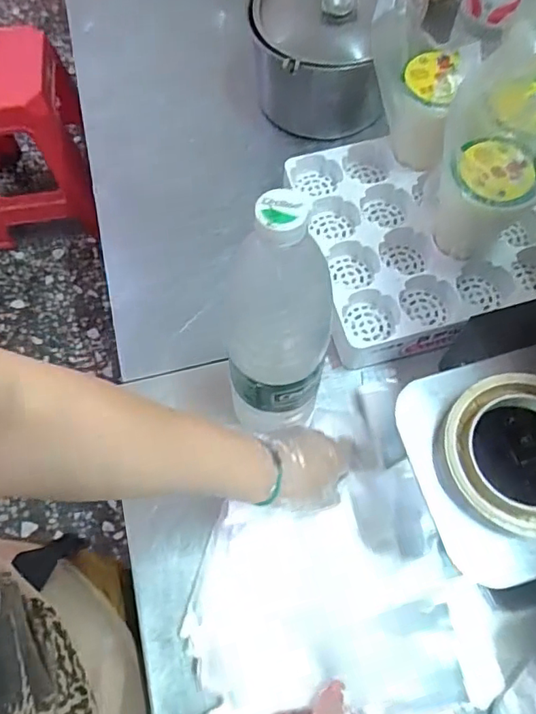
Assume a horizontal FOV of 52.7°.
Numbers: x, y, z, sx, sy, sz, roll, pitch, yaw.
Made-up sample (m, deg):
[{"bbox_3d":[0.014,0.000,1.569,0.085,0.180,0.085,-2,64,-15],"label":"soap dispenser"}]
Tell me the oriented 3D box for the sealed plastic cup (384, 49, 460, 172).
[{"bbox_3d":[0.169,-0.274,0.609,0.062,0.120,0.072,4,67,2],"label":"sealed plastic cup"}]

